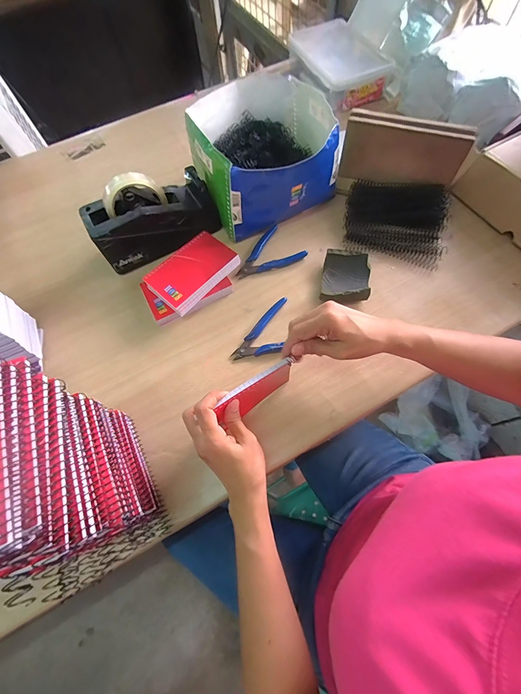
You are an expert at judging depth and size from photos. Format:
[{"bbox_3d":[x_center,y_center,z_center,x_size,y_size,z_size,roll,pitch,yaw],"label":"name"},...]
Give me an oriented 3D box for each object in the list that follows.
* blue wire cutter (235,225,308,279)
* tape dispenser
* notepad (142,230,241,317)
[{"bbox_3d":[0.009,-0.149,0.512,0.113,0.009,0.081,-39,70,-13],"label":"blue wire cutter"},{"bbox_3d":[-0.171,-0.211,0.497,0.198,0.111,0.074,-27,67,-9],"label":"tape dispenser"},{"bbox_3d":[-0.105,-0.119,0.466,0.083,0.015,0.127,43,77,7],"label":"notepad"}]

